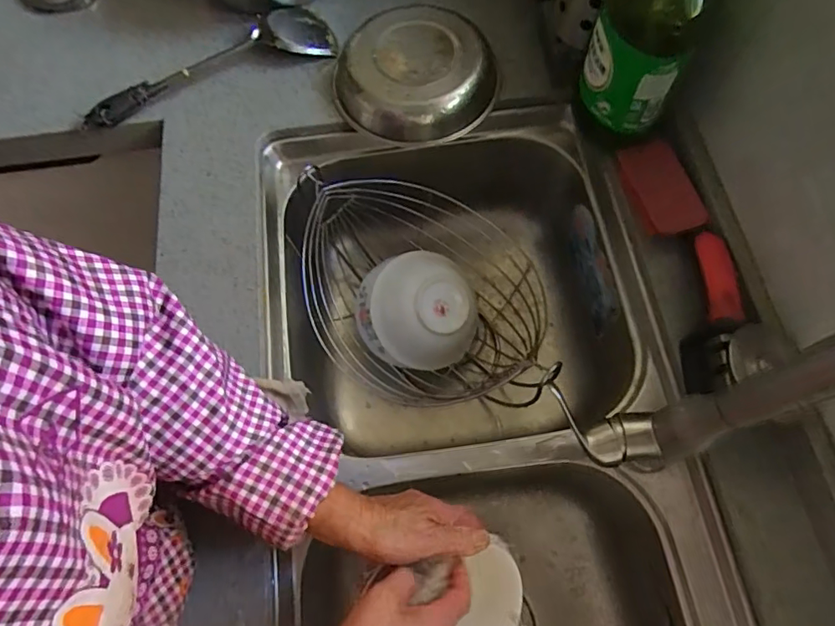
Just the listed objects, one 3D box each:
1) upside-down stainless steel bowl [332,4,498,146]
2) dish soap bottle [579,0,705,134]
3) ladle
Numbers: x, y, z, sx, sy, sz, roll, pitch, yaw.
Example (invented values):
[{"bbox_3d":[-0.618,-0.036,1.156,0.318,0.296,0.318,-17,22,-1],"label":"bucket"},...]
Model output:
[{"bbox_3d":[-0.004,-0.292,0.645,0.187,0.049,0.184,-1,68,2],"label":"upside-down stainless steel bowl"},{"bbox_3d":[0.217,-0.284,0.487,0.094,0.223,0.094,25,71,12],"label":"dish soap bottle"},{"bbox_3d":[-0.259,-0.313,0.662,0.312,0.030,0.080,-22,69,-7],"label":"ladle"}]

